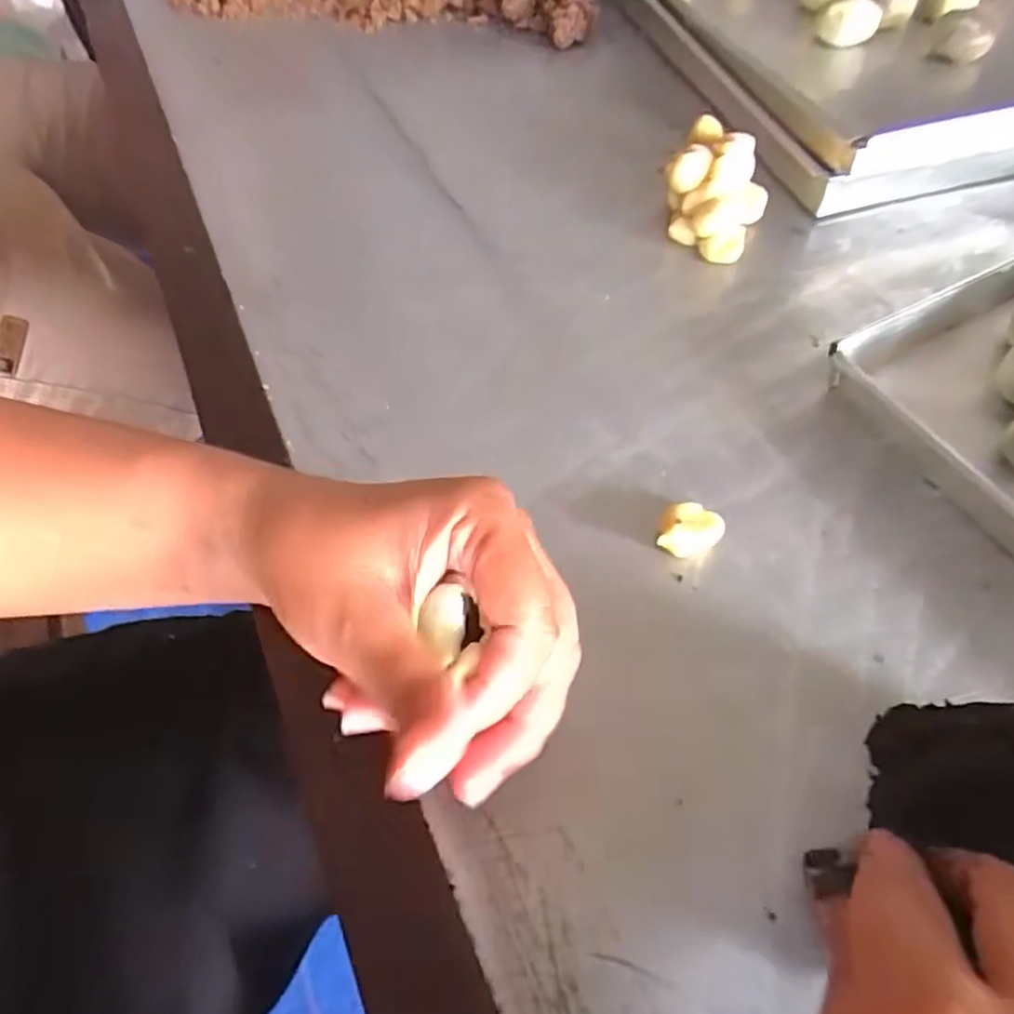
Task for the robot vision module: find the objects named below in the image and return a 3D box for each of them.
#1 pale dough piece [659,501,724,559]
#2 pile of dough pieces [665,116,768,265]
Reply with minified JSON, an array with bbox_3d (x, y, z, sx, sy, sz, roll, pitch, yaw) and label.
[{"bbox_3d":[0.080,0.010,0.300,0.025,0.015,0.024,0,55,1],"label":"pale dough piece"},{"bbox_3d":[0.128,-0.193,0.419,0.058,0.051,0.078,15,57,11],"label":"pile of dough pieces"}]

